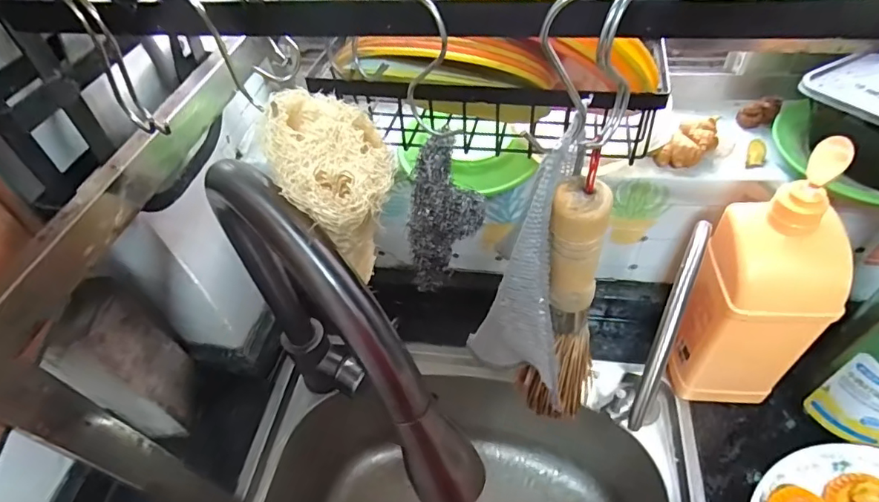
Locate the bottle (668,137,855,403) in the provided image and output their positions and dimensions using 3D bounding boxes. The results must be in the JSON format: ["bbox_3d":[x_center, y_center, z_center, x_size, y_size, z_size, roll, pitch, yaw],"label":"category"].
[{"bbox_3d":[0.281,0.036,0.438,0.091,0.270,0.073,3,50,9],"label":"bottle"}]

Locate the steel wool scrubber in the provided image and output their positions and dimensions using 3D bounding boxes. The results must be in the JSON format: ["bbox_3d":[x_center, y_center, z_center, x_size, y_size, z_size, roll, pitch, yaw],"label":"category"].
[{"bbox_3d":[0.004,-0.018,0.261,0.030,0.087,0.032,10,29,15],"label":"steel wool scrubber"}]

